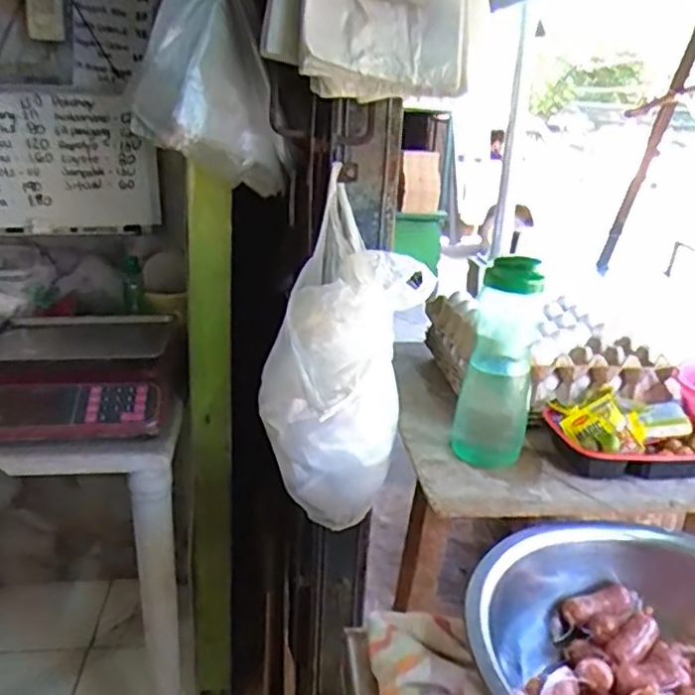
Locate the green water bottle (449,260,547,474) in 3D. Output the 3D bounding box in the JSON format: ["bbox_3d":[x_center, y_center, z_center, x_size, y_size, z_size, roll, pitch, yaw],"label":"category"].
[{"bbox_3d":[0.184,0.018,0.825,0.086,0.250,0.072,6,20,9],"label":"green water bottle"}]

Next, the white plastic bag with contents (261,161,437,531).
[{"bbox_3d":[-0.007,0.016,0.882,0.212,0.434,0.186,-15,26,-39],"label":"white plastic bag with contents"}]

